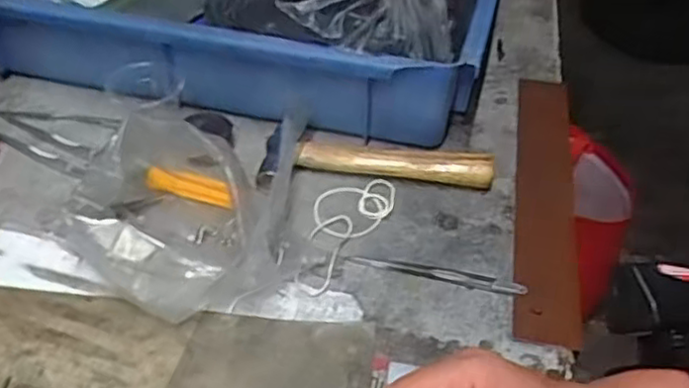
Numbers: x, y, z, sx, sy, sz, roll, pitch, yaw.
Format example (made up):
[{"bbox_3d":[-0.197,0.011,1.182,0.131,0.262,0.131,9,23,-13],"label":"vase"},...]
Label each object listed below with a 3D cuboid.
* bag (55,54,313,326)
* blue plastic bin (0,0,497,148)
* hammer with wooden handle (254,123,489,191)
[{"bbox_3d":[-0.098,-0.005,0.415,0.140,0.076,0.142,6,44,4],"label":"bag"},{"bbox_3d":[-0.103,-0.191,0.587,0.455,0.106,0.307,15,45,13],"label":"blue plastic bin"},{"bbox_3d":[0.022,-0.016,0.467,0.154,0.024,0.052,8,44,6],"label":"hammer with wooden handle"}]

